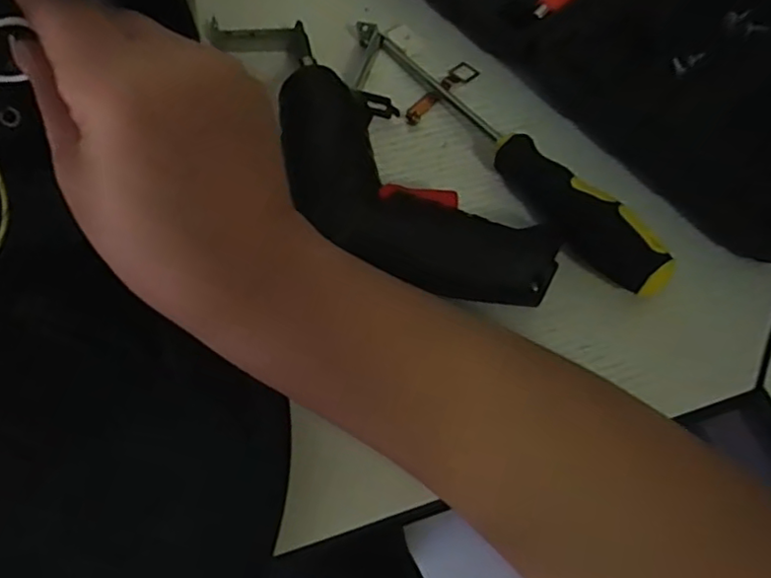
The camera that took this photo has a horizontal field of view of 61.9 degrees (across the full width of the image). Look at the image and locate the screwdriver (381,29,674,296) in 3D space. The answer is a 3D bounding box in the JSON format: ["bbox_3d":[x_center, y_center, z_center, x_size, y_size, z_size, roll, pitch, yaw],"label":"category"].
[{"bbox_3d":[0.060,-0.075,0.333,0.030,0.029,0.209,-31,66,-14],"label":"screwdriver"}]

